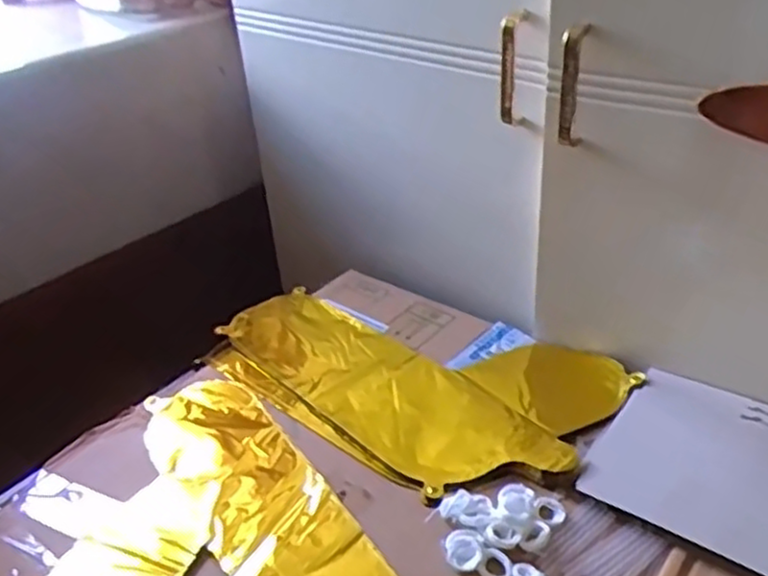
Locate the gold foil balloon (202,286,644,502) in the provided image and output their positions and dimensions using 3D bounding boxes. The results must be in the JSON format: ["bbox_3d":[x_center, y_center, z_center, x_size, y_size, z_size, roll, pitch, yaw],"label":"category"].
[{"bbox_3d":[0.015,0.079,0.728,0.399,0.025,0.232,22,43,34],"label":"gold foil balloon"}]

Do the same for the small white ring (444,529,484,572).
[{"bbox_3d":[0.059,0.192,0.529,0.026,0.006,0.033,-6,34,-1],"label":"small white ring"}]

